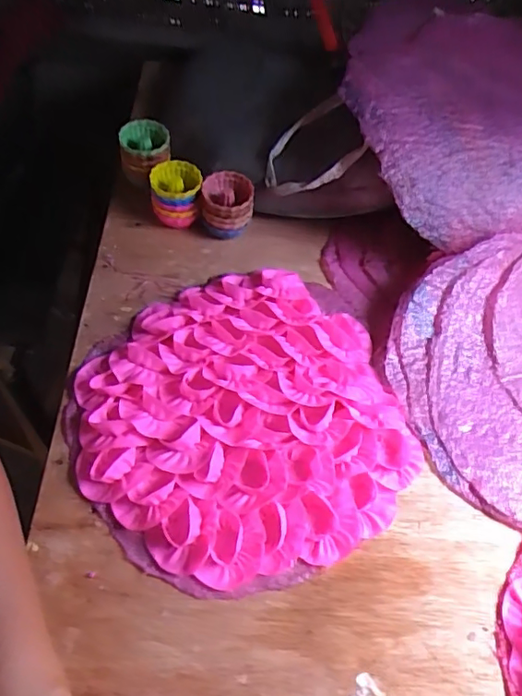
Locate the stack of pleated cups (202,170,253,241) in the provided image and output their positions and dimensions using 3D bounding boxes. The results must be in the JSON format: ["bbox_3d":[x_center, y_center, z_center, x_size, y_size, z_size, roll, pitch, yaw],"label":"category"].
[{"bbox_3d":[-0.043,-0.176,0.705,0.065,0.069,0.066,3,55,-4],"label":"stack of pleated cups"}]

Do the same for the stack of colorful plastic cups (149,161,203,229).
[{"bbox_3d":[-0.107,-0.192,0.706,0.064,0.070,0.064,-3,55,-8],"label":"stack of colorful plastic cups"}]

